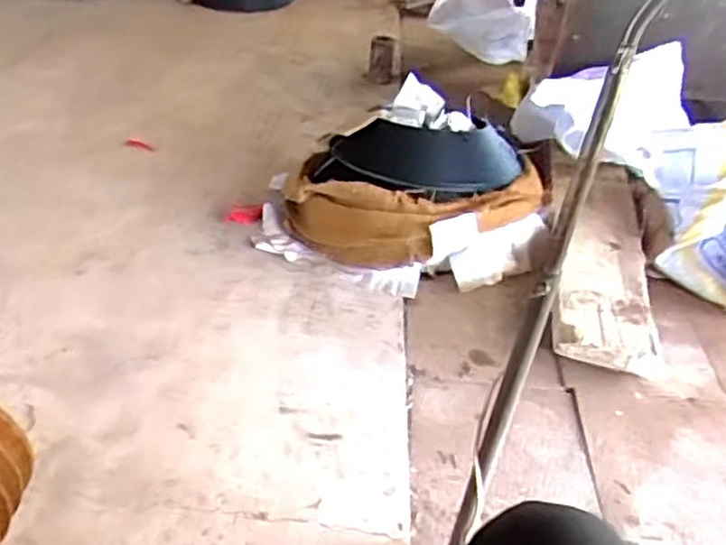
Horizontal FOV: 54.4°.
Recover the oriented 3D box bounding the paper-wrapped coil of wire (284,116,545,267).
[{"bbox_3d":[0.141,-0.166,1.605,0.608,0.245,0.299,-5,37,-13],"label":"paper-wrapped coil of wire"}]

